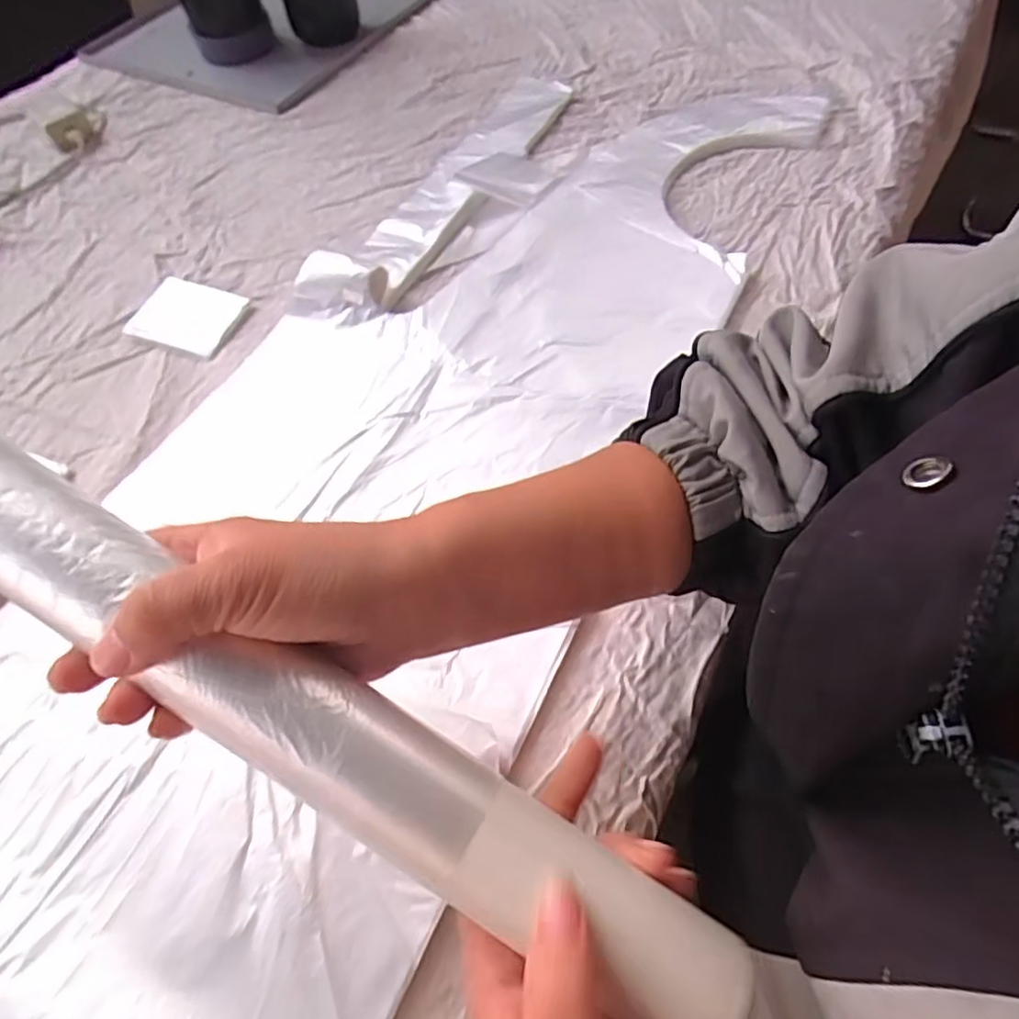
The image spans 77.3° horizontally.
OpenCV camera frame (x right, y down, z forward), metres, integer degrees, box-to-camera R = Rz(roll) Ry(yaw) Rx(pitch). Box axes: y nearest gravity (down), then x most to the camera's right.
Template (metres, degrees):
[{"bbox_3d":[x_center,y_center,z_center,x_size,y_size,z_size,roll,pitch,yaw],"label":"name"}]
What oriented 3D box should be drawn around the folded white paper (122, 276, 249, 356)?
[{"bbox_3d":[-0.261,-0.159,0.515,0.076,0.010,0.066,13,60,13],"label":"folded white paper"}]

